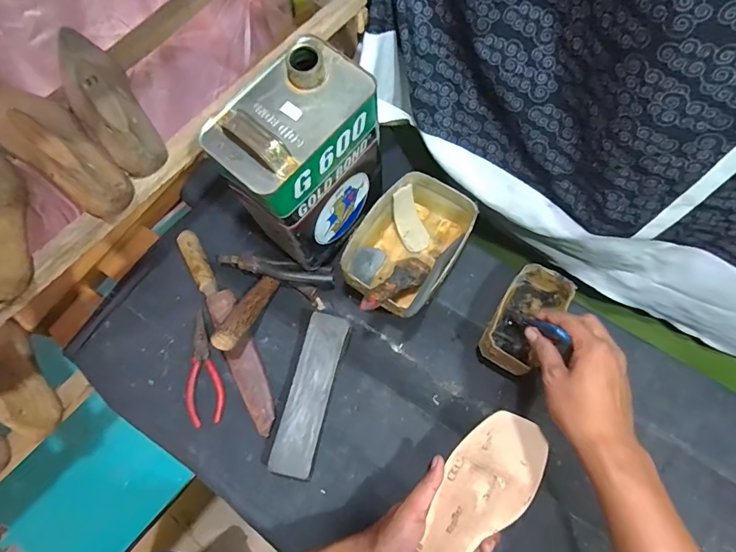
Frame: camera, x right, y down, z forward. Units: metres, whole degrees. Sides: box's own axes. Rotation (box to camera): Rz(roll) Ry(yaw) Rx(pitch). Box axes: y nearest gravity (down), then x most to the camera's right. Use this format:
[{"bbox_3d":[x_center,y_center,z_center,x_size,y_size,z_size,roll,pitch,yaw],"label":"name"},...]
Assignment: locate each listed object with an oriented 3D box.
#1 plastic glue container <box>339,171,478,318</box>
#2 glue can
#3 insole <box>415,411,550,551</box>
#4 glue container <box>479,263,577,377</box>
[{"bbox_3d":[0.055,-0.039,0.597,0.127,0.069,0.186,31,72,13],"label":"plastic glue container"},{"bbox_3d":[-0.073,-0.120,0.543,0.107,0.257,0.170,40,74,16],"label":"glue can"},{"bbox_3d":[0.098,0.250,0.450,0.082,0.011,0.243,35,73,14],"label":"insole"},{"bbox_3d":[0.195,0.061,0.559,0.076,0.084,0.139,29,72,12],"label":"glue container"}]

